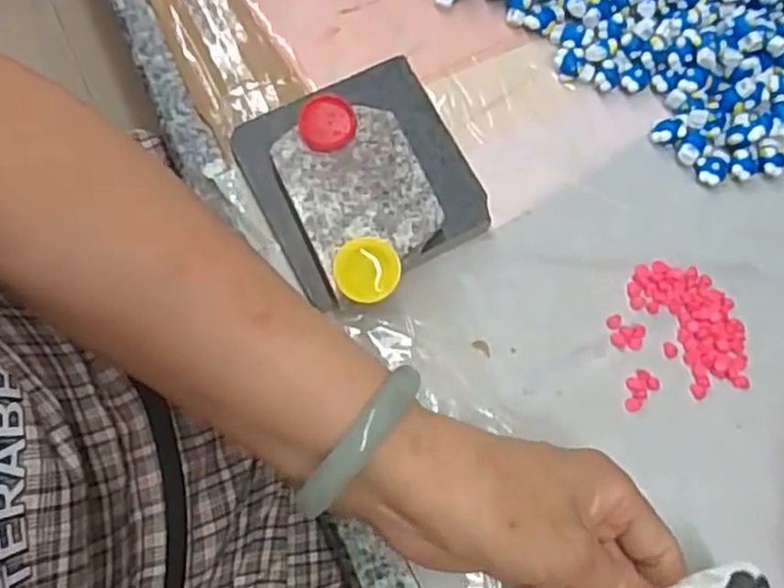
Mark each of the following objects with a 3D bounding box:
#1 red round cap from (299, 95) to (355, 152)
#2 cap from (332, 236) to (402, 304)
[{"bbox_3d":[-0.030,-0.079,0.330,0.025,0.005,0.028,2,74,-3],"label":"red round cap"},{"bbox_3d":[-0.011,-0.011,0.314,0.029,0.005,0.029,1,74,-3],"label":"cap"}]

